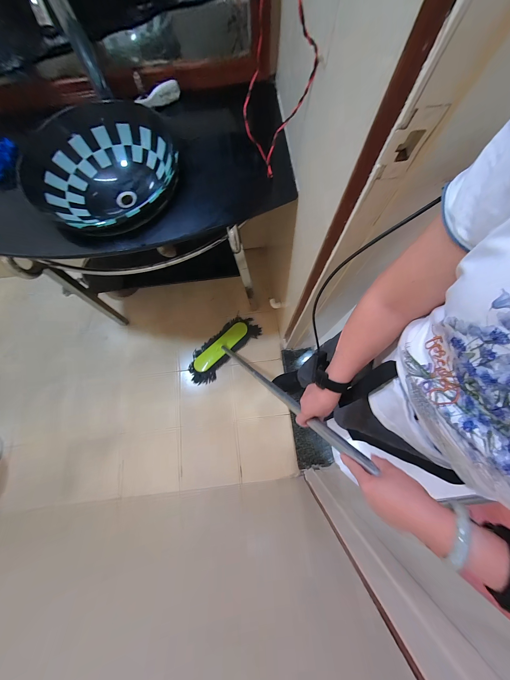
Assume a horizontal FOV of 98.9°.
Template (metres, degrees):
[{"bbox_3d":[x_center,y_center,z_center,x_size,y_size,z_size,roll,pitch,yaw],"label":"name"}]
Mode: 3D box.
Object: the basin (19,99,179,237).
[{"bbox_3d":[-0.394,-0.452,0.601,0.345,0.145,0.365,0,76,0],"label":"basin"}]

